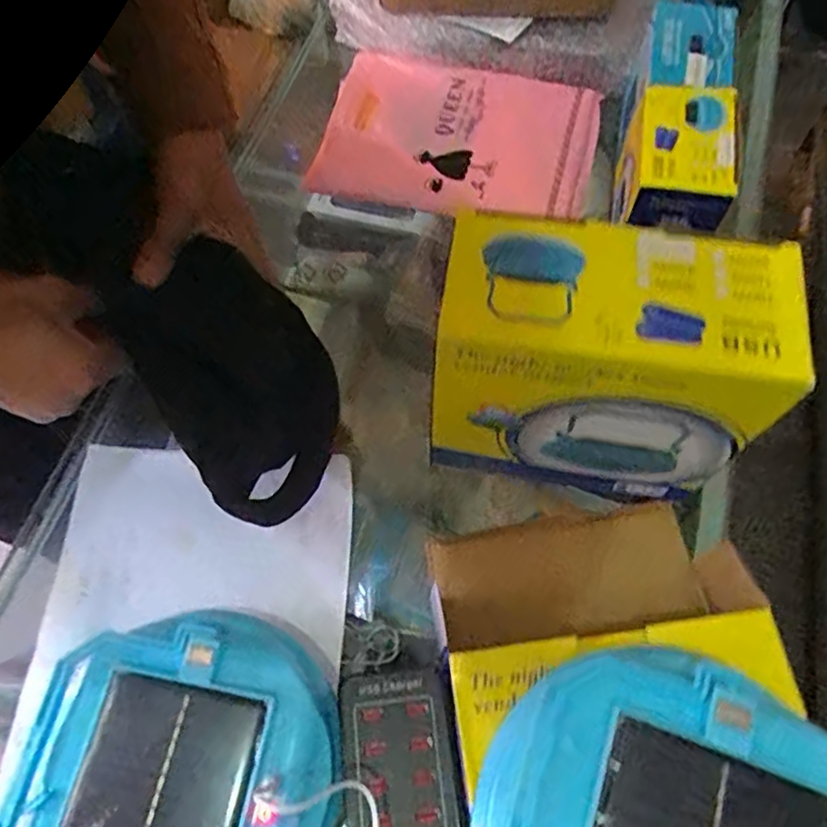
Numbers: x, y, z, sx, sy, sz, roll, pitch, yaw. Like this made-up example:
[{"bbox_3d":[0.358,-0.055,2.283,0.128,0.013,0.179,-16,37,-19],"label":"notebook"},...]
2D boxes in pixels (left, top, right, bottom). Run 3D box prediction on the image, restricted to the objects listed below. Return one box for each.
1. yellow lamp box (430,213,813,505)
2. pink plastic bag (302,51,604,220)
[{"bbox_3d":[0.109,-0.029,0.420,0.189,0.174,0.093,8,65,6],"label":"yellow lamp box"},{"bbox_3d":[0.044,-0.270,0.640,0.254,0.031,0.174,11,65,7],"label":"pink plastic bag"}]

